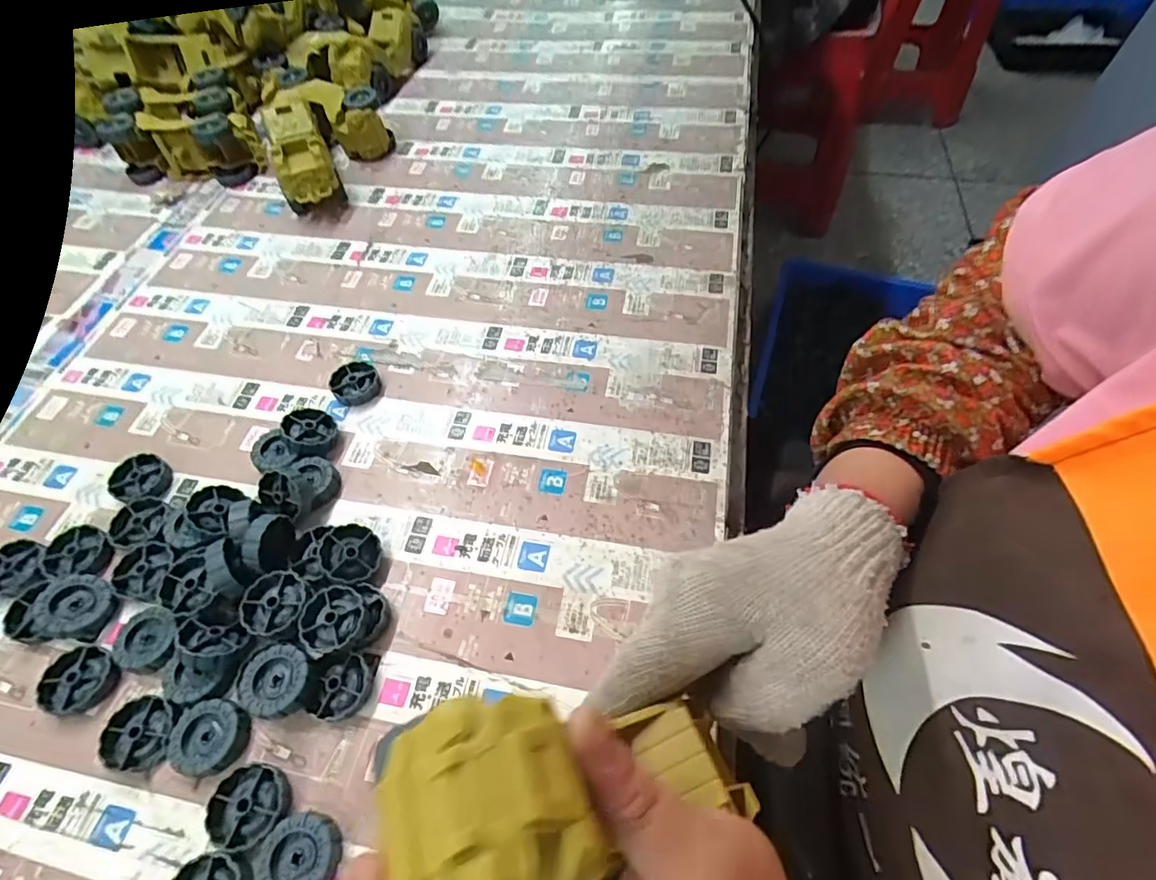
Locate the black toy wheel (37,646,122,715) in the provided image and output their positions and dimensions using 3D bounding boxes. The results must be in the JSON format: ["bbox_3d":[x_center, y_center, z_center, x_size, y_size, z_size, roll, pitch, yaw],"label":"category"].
[{"bbox_3d":[-0.303,0.146,0.332,0.039,0.012,0.036,-2,58,3],"label":"black toy wheel"}]

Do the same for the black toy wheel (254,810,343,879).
[{"bbox_3d":[-0.144,0.216,0.282,0.038,0.013,0.039,-2,58,3],"label":"black toy wheel"}]

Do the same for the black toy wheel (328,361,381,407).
[{"bbox_3d":[-0.187,-0.048,0.457,0.037,0.012,0.040,-2,58,3],"label":"black toy wheel"}]

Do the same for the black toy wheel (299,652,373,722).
[{"bbox_3d":[-0.142,0.147,0.327,0.035,0.015,0.036,-2,58,3],"label":"black toy wheel"}]

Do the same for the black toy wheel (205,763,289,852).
[{"bbox_3d":[-0.178,0.199,0.296,0.041,0.011,0.037,8,59,8],"label":"black toy wheel"}]

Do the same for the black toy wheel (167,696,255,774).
[{"bbox_3d":[-0.209,0.169,0.311,0.041,0.012,0.036,9,59,9],"label":"black toy wheel"}]

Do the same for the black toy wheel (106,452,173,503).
[{"bbox_3d":[-0.329,0.030,0.413,0.046,0.012,0.039,18,61,14],"label":"black toy wheel"}]

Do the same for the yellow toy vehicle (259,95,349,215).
[{"bbox_3d":[-0.294,-0.302,0.584,0.058,0.062,0.154,-22,59,-10],"label":"yellow toy vehicle"}]

